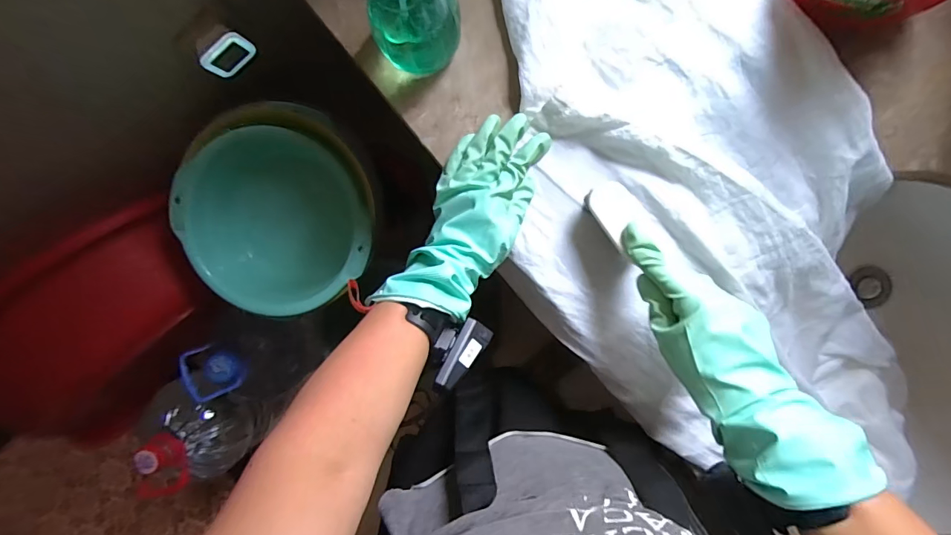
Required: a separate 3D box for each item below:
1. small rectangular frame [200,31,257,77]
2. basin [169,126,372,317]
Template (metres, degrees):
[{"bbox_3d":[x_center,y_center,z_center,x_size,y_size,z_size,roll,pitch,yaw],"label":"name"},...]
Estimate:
[{"bbox_3d":[-0.349,-0.301,0.625,0.066,0.050,0.019,-42,87,6],"label":"small rectangular frame"},{"bbox_3d":[-0.329,-0.078,0.729,0.296,0.087,0.305,0,92,6],"label":"basin"}]

